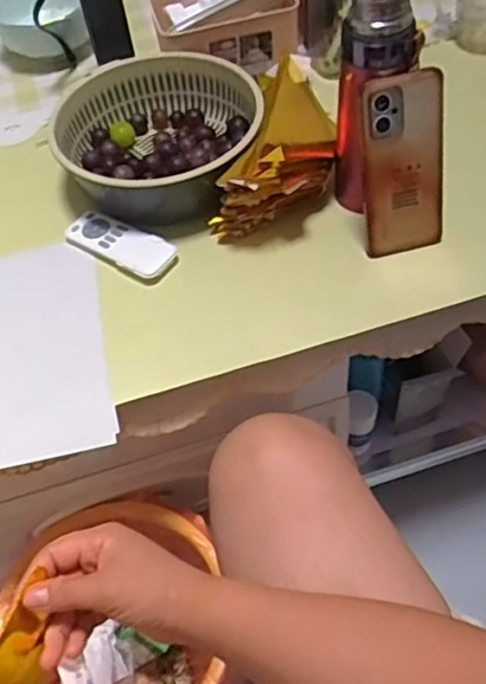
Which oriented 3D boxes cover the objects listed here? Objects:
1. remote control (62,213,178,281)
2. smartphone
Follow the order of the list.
[{"bbox_3d":[-0.127,-0.101,0.685,0.122,0.008,0.048,27,61,23],"label":"remote control"},{"bbox_3d":[0.147,-0.158,0.605,0.072,0.160,0.014,-11,33,-3],"label":"smartphone"}]

